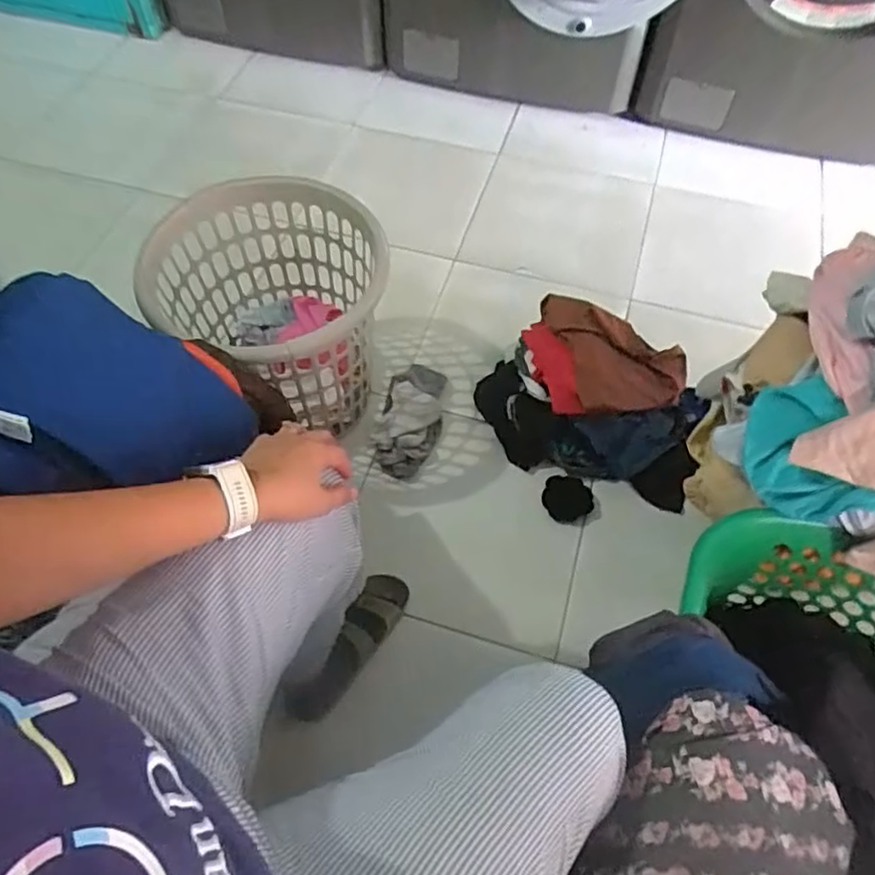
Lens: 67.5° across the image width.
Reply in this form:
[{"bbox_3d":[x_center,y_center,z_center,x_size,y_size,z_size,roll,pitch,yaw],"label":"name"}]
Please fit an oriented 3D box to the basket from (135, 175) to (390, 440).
[{"bbox_3d":[-0.247,-0.197,1.086,0.344,0.317,0.311,24,62,14],"label":"basket"}]

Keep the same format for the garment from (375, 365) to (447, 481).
[{"bbox_3d":[-0.048,-0.042,1.230,0.111,0.049,0.242,5,59,3],"label":"garment"}]

